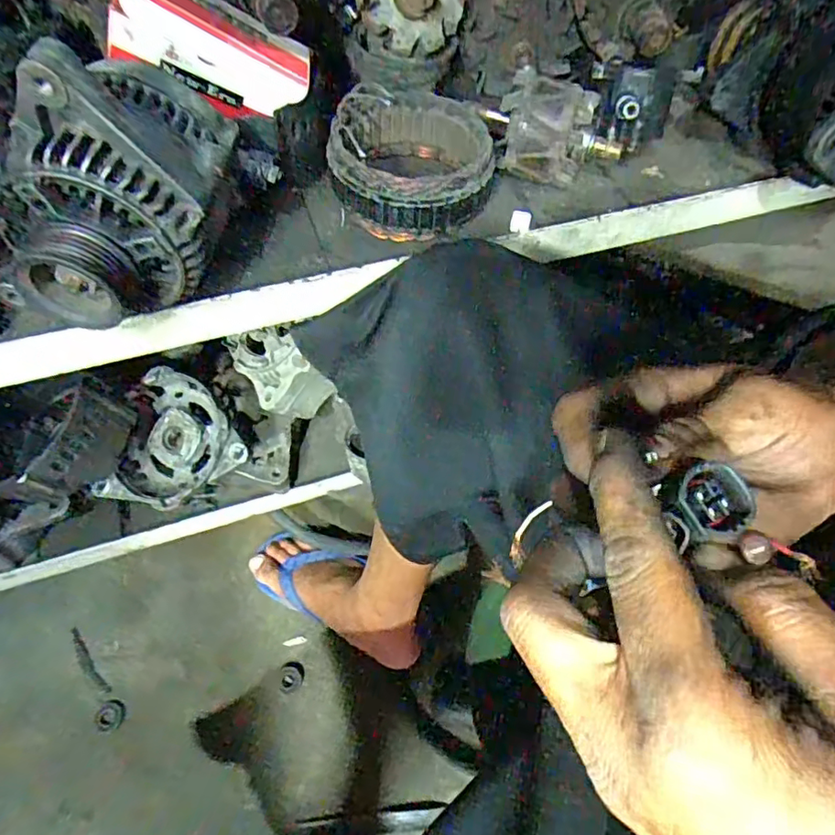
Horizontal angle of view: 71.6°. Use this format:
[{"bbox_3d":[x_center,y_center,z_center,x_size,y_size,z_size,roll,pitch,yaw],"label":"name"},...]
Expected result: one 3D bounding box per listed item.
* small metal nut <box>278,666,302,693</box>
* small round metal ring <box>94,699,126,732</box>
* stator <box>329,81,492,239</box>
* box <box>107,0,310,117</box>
[{"bbox_3d":[-0.154,0.315,0.697,0.027,0.004,0.029,1,59,-2],"label":"small metal nut"},{"bbox_3d":[-0.356,0.346,0.672,0.032,0.004,0.033,1,59,-2],"label":"small round metal ring"},{"bbox_3d":[-0.003,-0.208,0.468,0.124,0.058,0.127,10,59,3],"label":"stator"},{"bbox_3d":[-0.143,-0.259,0.408,0.127,0.062,0.054,10,54,-29],"label":"box"}]

